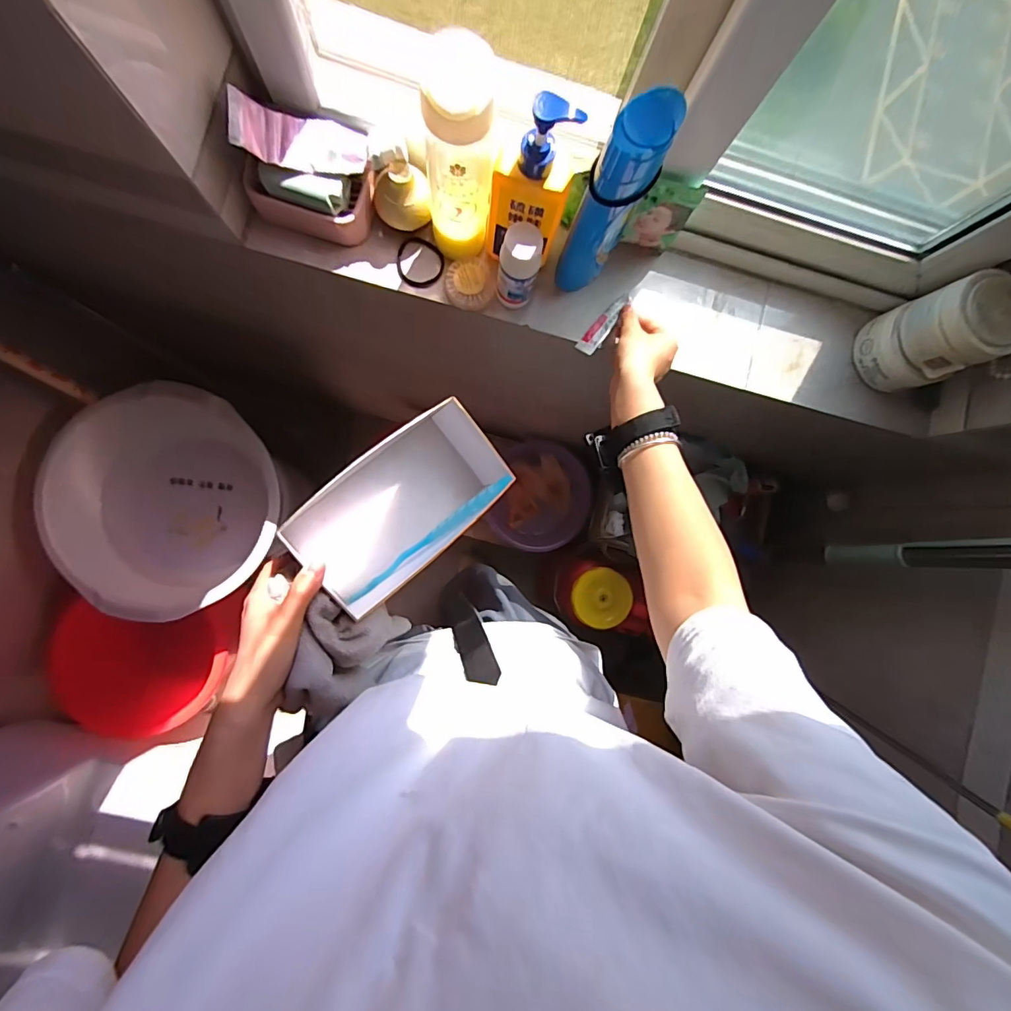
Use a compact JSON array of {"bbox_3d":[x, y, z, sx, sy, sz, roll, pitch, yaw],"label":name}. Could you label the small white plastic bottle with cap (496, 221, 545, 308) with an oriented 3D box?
[{"bbox_3d":[0.014,-0.244,0.498,0.041,0.105,0.036,11,88,-5],"label":"small white plastic bottle with cap"}]

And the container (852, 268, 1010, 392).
[{"bbox_3d":[0.484,-0.190,0.529,0.107,0.117,0.093,-24,91,-5],"label":"container"}]

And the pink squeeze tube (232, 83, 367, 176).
[{"bbox_3d":[-0.194,-0.352,0.457,0.117,0.032,0.051,2,89,-19],"label":"pink squeeze tube"}]

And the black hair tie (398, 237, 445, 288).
[{"bbox_3d":[-0.095,-0.275,0.542,0.053,0.006,0.055,4,89,-5],"label":"black hair tie"}]

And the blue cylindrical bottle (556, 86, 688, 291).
[{"bbox_3d":[0.094,-0.273,0.445,0.045,0.206,0.064,40,86,-4],"label":"blue cylindrical bottle"}]

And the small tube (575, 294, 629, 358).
[{"bbox_3d":[0.112,-0.208,0.546,0.020,0.012,0.079,37,93,-4],"label":"small tube"}]

